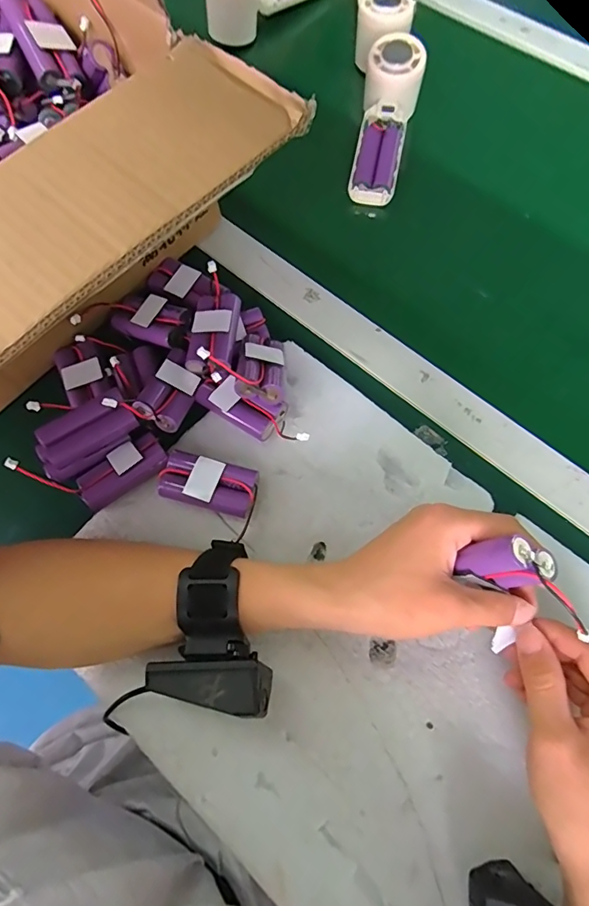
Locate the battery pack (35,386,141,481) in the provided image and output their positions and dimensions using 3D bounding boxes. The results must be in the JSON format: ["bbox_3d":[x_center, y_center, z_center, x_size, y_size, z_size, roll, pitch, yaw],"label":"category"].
[{"bbox_3d":[-0.156,-0.014,0.347,0.075,0.027,0.035,-34,73,-11],"label":"battery pack"}]

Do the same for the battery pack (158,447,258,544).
[{"bbox_3d":[-0.061,0.026,0.336,0.070,0.020,0.041,16,71,7],"label":"battery pack"}]

